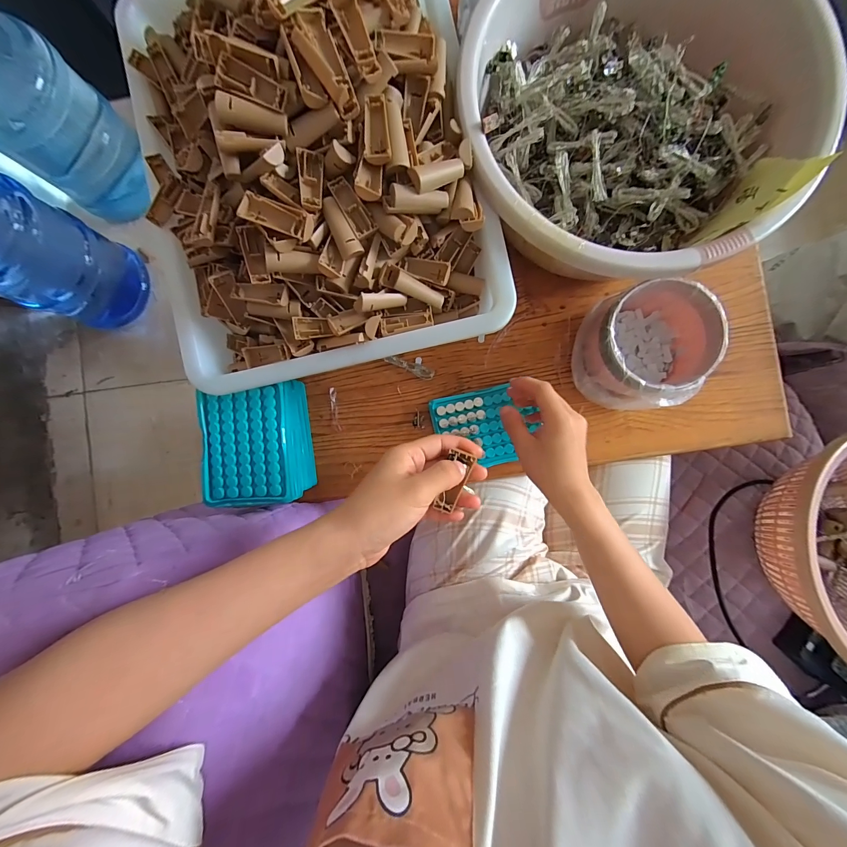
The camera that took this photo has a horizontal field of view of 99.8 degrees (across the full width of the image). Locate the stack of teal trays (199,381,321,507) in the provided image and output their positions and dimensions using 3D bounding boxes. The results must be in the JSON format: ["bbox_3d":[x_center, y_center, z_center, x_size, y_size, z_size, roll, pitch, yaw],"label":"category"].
[{"bbox_3d":[-0.188,0.024,0.421,0.094,0.093,0.128,-4,88,2],"label":"stack of teal trays"}]

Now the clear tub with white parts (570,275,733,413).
[{"bbox_3d":[0.245,-0.083,0.402,0.124,0.082,0.128,0,89,2],"label":"clear tub with white parts"}]

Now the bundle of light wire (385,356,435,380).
[{"bbox_3d":[-0.015,-0.076,0.455,0.063,0.010,0.023,25,90,2],"label":"bundle of light wire"}]

